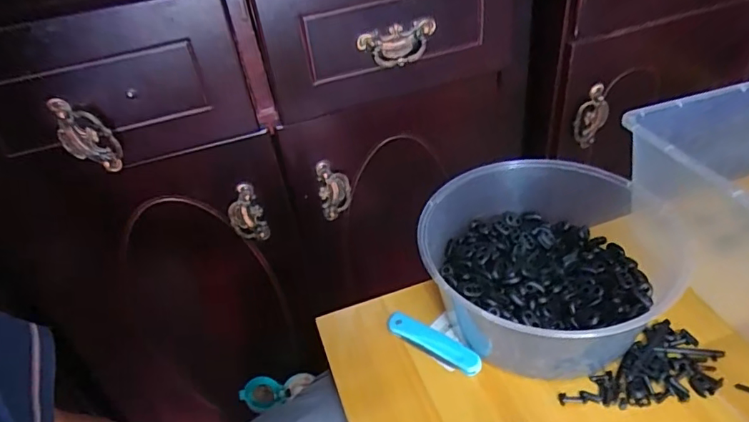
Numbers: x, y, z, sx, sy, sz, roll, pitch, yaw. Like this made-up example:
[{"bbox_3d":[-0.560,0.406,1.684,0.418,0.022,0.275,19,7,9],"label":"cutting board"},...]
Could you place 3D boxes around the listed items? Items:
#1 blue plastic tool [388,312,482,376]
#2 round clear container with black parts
[{"bbox_3d":[0.056,0.125,0.491,0.099,0.012,0.025,23,48,33],"label":"blue plastic tool"},{"bbox_3d":[0.163,0.052,0.495,0.228,0.094,0.237,-5,39,4],"label":"round clear container with black parts"}]

